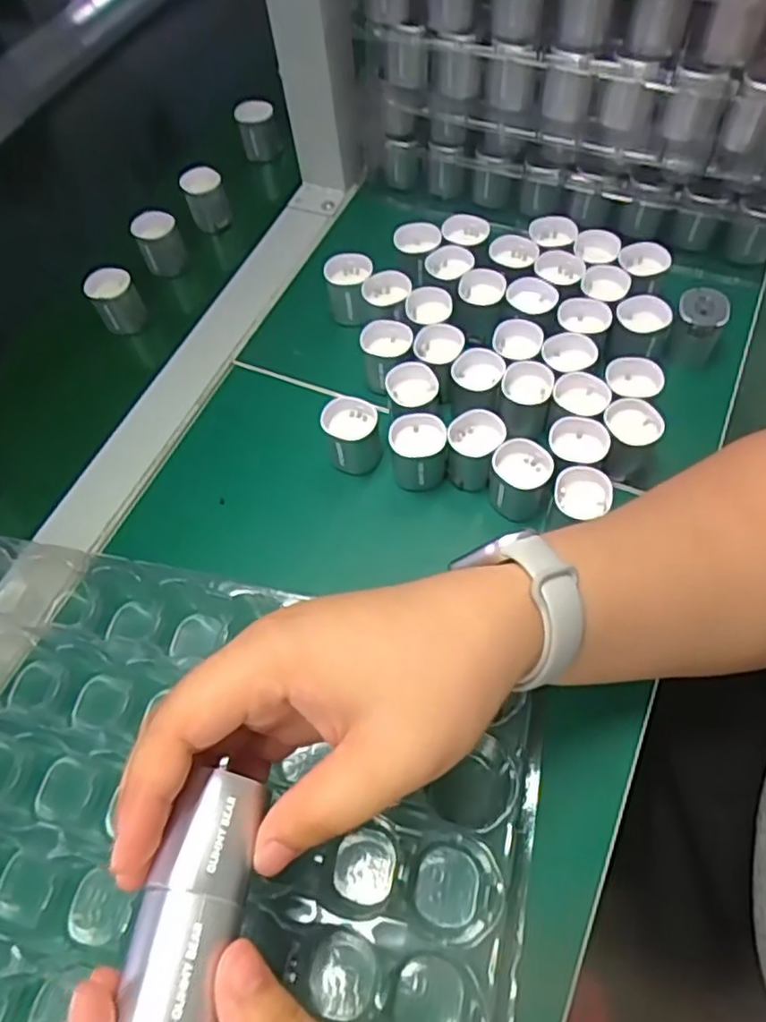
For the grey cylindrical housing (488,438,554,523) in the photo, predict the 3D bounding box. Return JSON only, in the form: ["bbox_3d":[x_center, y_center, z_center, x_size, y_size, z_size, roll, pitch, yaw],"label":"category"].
[{"bbox_3d":[0.073,-0.016,0.362,0.030,0.033,0.029,13,62,12],"label":"grey cylindrical housing"}]

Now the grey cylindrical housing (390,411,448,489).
[{"bbox_3d":[0.020,-0.032,0.376,0.029,0.035,0.027,-2,60,3],"label":"grey cylindrical housing"}]

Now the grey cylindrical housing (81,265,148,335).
[{"bbox_3d":[-0.186,-0.147,0.472,0.031,0.034,0.033,-2,60,3],"label":"grey cylindrical housing"}]

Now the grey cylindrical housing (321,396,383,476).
[{"bbox_3d":[-0.017,-0.043,0.385,0.029,0.034,0.030,-2,60,3],"label":"grey cylindrical housing"}]

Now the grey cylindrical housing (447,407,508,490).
[{"bbox_3d":[0.050,-0.033,0.373,0.028,0.036,0.032,15,62,13],"label":"grey cylindrical housing"}]

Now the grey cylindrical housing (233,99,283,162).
[{"bbox_3d":[-0.104,-0.320,0.570,0.032,0.039,0.029,-18,60,-6],"label":"grey cylindrical housing"}]

